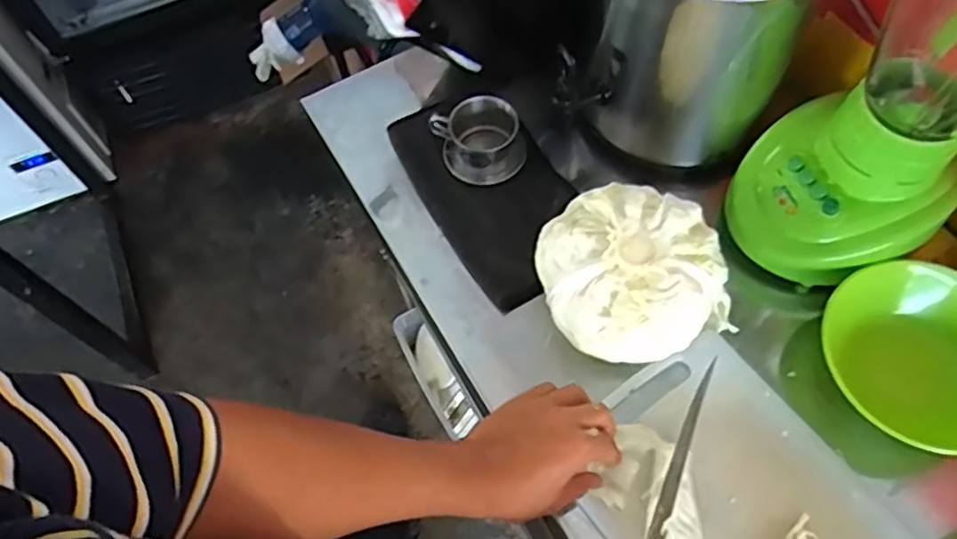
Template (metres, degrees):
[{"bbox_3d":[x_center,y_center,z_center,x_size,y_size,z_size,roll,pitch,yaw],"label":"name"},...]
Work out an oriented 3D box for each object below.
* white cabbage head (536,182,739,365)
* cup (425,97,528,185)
[{"bbox_3d":[0.142,0.007,0.634,0.160,0.088,0.153,-1,62,2],"label":"white cabbage head"},{"bbox_3d":[0.004,-0.147,0.743,0.098,0.067,0.083,-18,63,-7],"label":"cup"}]

